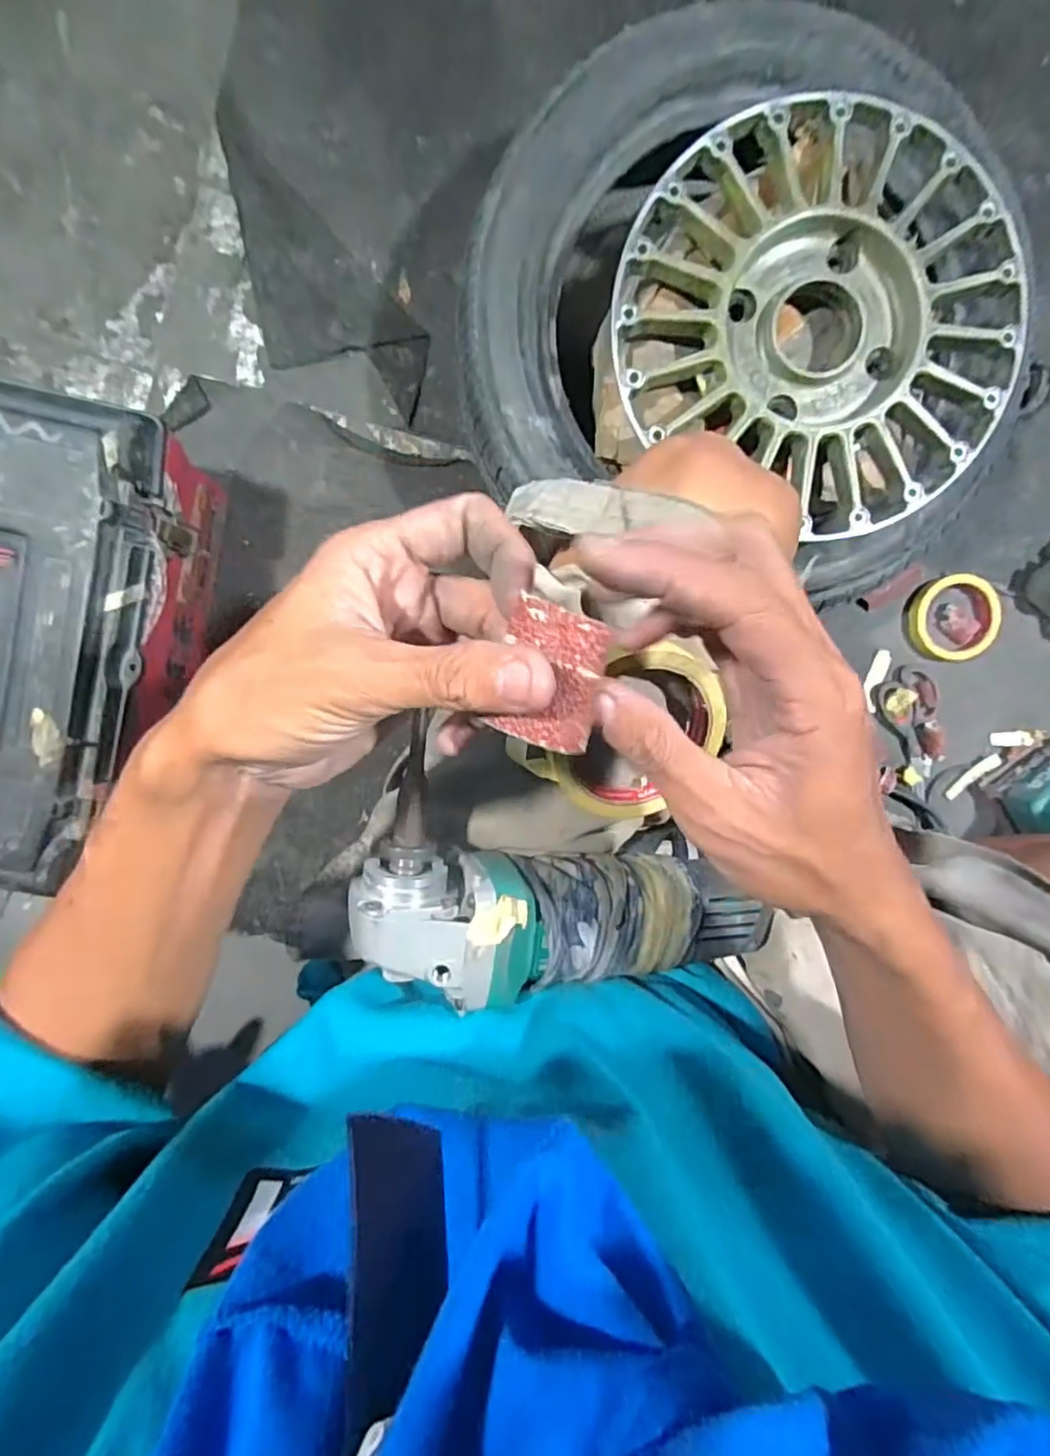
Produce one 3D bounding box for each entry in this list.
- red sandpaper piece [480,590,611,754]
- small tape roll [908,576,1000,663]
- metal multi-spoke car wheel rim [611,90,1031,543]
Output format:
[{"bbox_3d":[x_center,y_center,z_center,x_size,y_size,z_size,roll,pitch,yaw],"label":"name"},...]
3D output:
[{"bbox_3d":[0.009,-0.015,0.197,0.029,0.009,0.043,12,97,-3],"label":"red sandpaper piece"},{"bbox_3d":[0.491,-0.125,0.722,0.097,0.023,0.095,0,98,-2],"label":"small tape roll"},{"bbox_3d":[0.229,-0.317,0.490,0.306,0.040,0.281,0,96,-1],"label":"metal multi-spoke car wheel rim"}]

